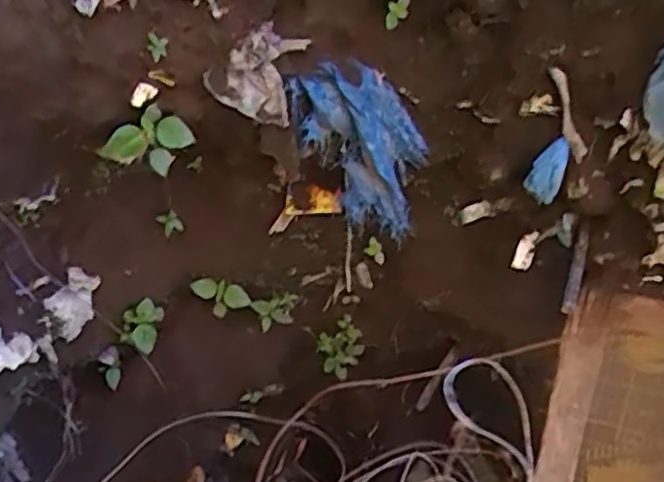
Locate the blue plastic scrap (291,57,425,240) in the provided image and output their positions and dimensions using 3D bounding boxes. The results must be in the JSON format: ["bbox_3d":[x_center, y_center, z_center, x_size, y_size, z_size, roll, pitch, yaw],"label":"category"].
[{"bbox_3d":[0.033,-0.107,0.888,0.157,0.212,0.047,10,48,10],"label":"blue plastic scrap"}]

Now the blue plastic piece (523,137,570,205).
[{"bbox_3d":[0.236,-0.078,0.793,0.038,0.078,0.027,16,49,15],"label":"blue plastic piece"}]

